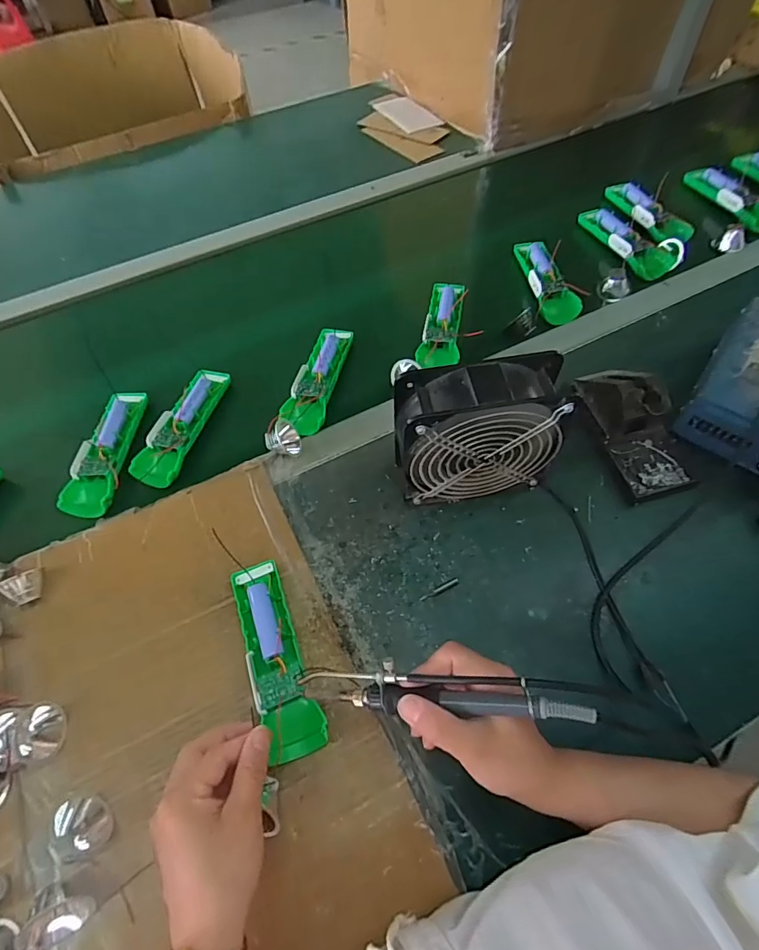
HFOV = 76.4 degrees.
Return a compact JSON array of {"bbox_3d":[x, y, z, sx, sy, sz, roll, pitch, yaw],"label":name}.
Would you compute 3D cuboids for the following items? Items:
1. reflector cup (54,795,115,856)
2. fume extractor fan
[{"bbox_3d":[-0.221,0.261,0.359,0.036,0.024,0.034,-1,59,1],"label":"reflector cup"},{"bbox_3d":[0.090,-0.032,0.465,0.150,0.163,0.061,-8,60,-4],"label":"fume extractor fan"}]

